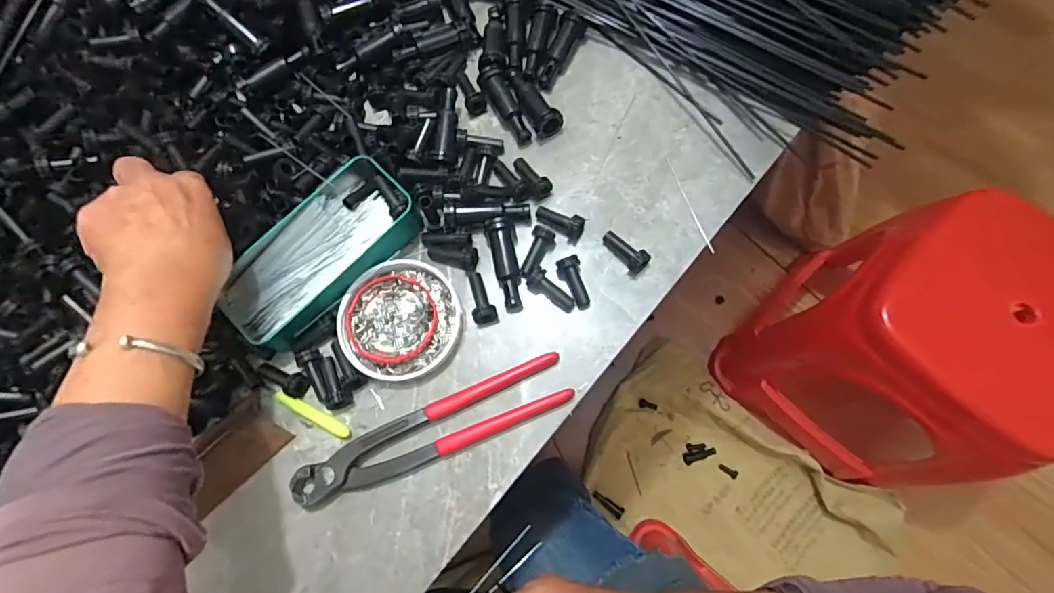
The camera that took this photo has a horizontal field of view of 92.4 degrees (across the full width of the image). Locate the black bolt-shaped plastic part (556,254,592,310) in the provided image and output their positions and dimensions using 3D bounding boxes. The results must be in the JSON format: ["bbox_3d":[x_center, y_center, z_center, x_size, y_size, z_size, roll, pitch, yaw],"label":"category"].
[{"bbox_3d":[0.035,-0.010,0.380,0.017,0.011,0.040,-18,74,-1],"label":"black bolt-shaped plastic part"}]

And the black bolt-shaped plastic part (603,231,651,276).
[{"bbox_3d":[0.074,-0.034,0.384,0.017,0.015,0.039,-44,65,-6],"label":"black bolt-shaped plastic part"}]

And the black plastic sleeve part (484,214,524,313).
[{"bbox_3d":[-0.014,-0.024,0.385,0.021,0.018,0.070,-15,74,0],"label":"black plastic sleeve part"}]

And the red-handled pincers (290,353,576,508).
[{"bbox_3d":[-0.066,0.095,0.354,0.198,0.017,0.037,-23,74,-3],"label":"red-handled pincers"}]

